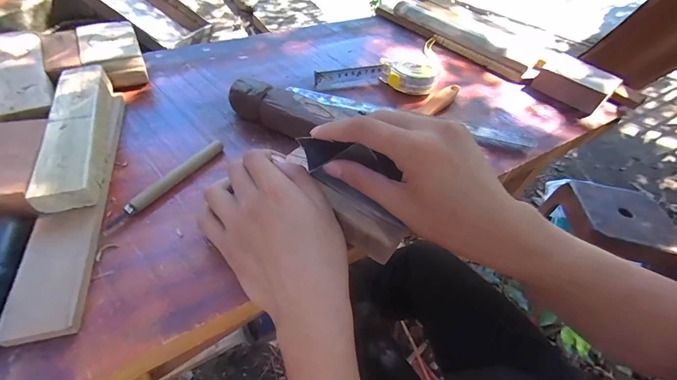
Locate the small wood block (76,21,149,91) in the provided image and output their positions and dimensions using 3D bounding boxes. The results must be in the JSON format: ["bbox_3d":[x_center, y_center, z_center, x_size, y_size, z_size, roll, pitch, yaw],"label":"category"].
[{"bbox_3d":[-0.273,-0.166,0.400,0.060,0.034,0.104,-21,59,-21],"label":"small wood block"}]

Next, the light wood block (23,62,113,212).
[{"bbox_3d":[-0.244,-0.058,0.308,0.039,0.022,0.175,-13,56,-16],"label":"light wood block"}]

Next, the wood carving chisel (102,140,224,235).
[{"bbox_3d":[-0.157,-0.008,0.306,0.010,0.015,0.127,29,56,14],"label":"wood carving chisel"}]

